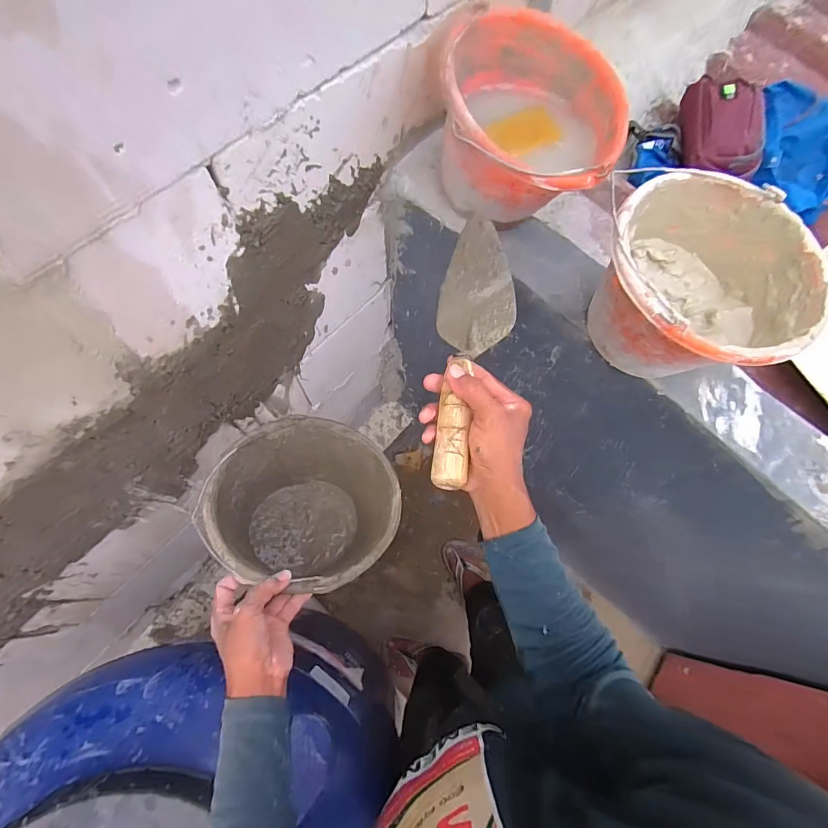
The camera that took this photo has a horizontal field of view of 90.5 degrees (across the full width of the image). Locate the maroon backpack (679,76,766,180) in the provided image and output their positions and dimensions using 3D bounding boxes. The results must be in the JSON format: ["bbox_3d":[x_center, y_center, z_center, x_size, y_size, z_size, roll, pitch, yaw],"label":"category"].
[{"bbox_3d":[0.529,-0.493,0.697,0.117,0.068,0.179,6,69,0],"label":"maroon backpack"}]

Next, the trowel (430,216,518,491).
[{"bbox_3d":[0.061,-0.067,0.435,0.080,0.064,0.296,9,68,1],"label":"trowel"}]

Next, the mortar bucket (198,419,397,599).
[{"bbox_3d":[-0.176,0.161,0.633,0.248,0.200,0.250,20,46,-10],"label":"mortar bucket"}]

